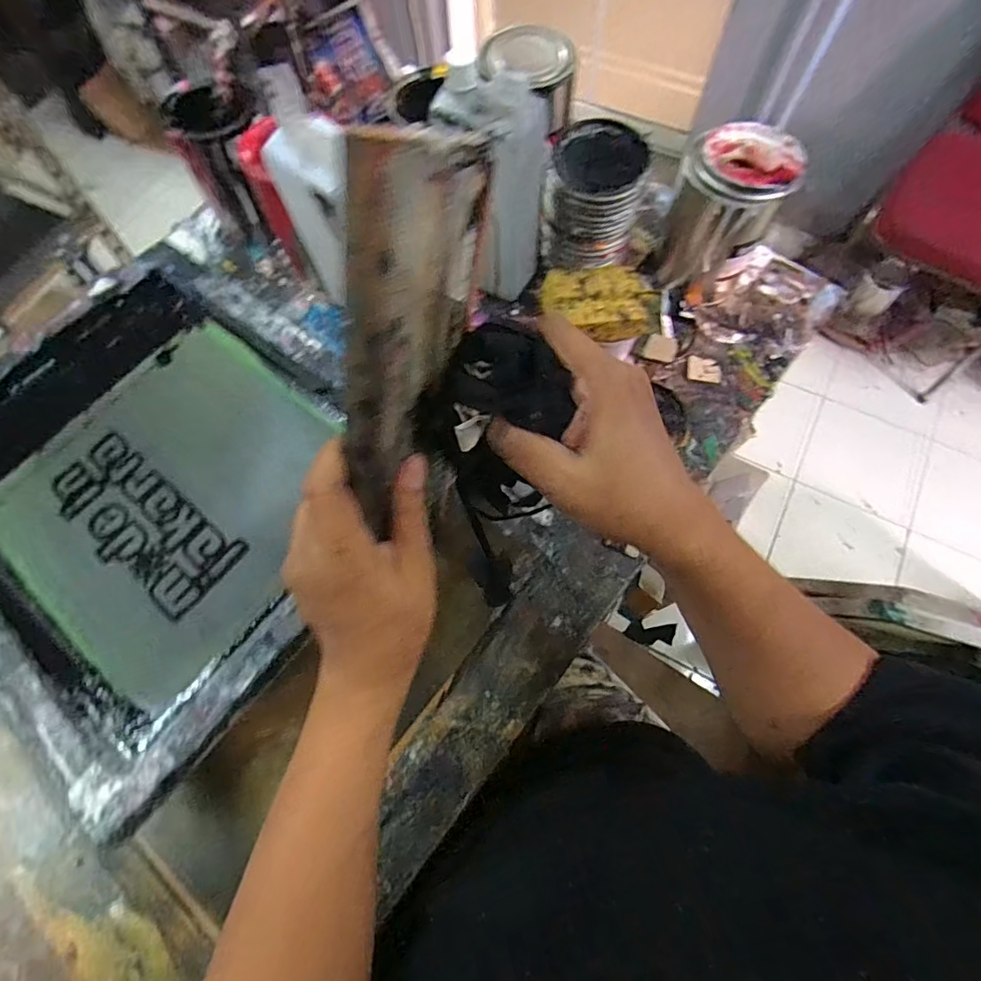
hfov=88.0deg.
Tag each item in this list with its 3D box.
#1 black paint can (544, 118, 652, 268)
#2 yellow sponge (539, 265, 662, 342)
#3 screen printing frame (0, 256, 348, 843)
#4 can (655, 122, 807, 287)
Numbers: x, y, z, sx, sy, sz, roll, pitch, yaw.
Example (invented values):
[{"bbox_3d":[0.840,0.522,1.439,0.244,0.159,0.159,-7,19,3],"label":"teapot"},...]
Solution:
[{"bbox_3d":[0.111,-0.316,0.558,0.091,0.114,0.098,0,67,1],"label":"black paint can"},{"bbox_3d":[0.110,-0.196,0.521,0.110,0.029,0.075,1,67,2],"label":"yellow sponge"},{"bbox_3d":[-0.341,-0.018,0.515,0.508,0.054,0.411,32,71,20],"label":"screen printing frame"},{"bbox_3d":[0.252,-0.303,0.552,0.096,0.149,0.102,0,67,1],"label":"can"}]

